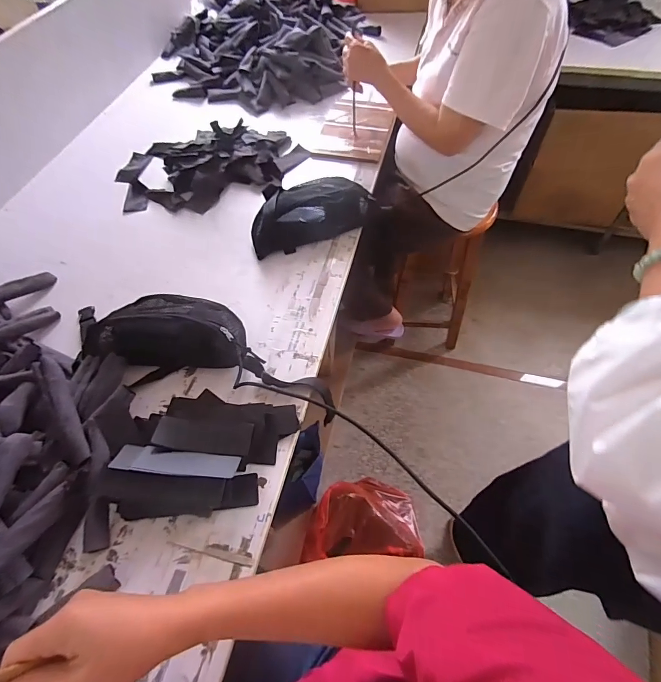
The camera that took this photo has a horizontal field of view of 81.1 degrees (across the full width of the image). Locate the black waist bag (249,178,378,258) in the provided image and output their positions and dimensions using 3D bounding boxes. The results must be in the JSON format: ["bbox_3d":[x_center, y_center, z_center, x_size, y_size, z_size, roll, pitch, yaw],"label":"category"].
[{"bbox_3d":[-0.052,-0.291,0.842,0.268,0.077,0.147,-19,59,-10],"label":"black waist bag"}]

